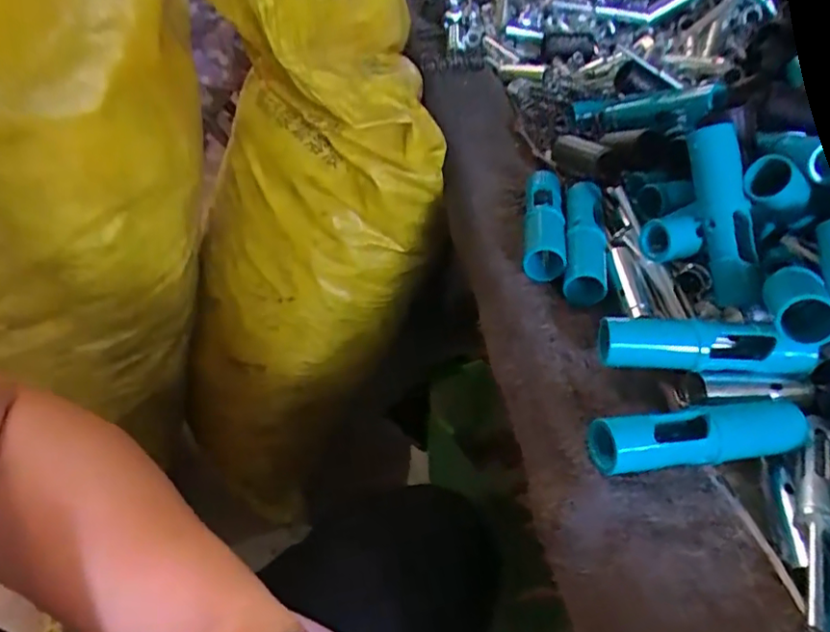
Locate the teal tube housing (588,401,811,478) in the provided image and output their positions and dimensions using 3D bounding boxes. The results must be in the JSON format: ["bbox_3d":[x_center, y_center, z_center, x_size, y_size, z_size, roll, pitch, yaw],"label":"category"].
[{"bbox_3d":[0.158,0.066,0.323,0.125,0.024,0.029,-7,45,-11],"label":"teal tube housing"}]

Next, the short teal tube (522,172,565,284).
[{"bbox_3d":[0.102,-0.078,0.459,0.031,0.025,0.117,10,44,5],"label":"short teal tube"}]

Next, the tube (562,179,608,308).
[{"bbox_3d":[0.128,-0.059,0.437,0.028,0.026,0.119,11,45,6],"label":"tube"}]

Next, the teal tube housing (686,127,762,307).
[{"bbox_3d":[0.204,-0.064,0.386,0.024,0.118,0.022,-13,3,-17],"label":"teal tube housing"}]

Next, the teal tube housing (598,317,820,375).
[{"bbox_3d":[0.178,0.018,0.357,0.127,0.036,0.031,4,44,0],"label":"teal tube housing"}]

